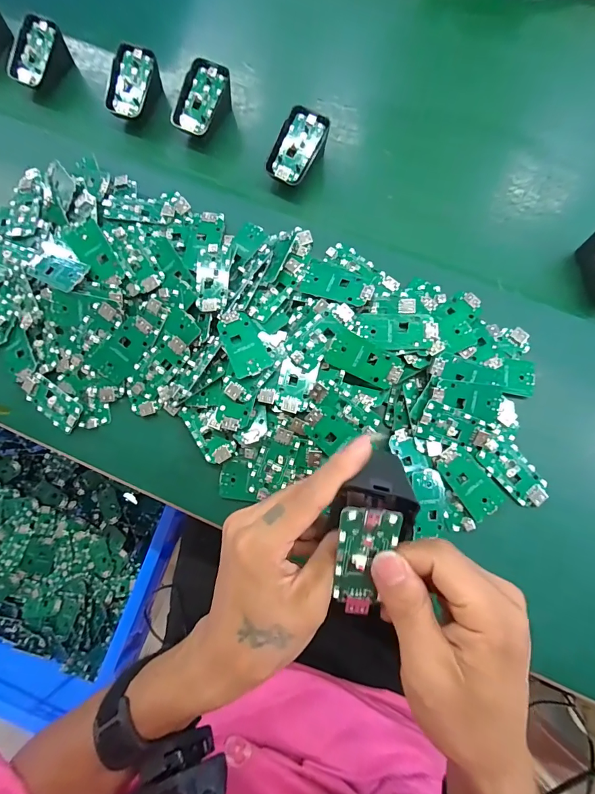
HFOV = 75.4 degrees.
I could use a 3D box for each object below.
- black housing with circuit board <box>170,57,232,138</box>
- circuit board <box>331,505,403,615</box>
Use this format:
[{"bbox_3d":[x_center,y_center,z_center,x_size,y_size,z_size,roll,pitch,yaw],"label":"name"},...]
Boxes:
[{"bbox_3d":[-0.101,-0.305,0.407,0.041,0.044,0.070,28,80,7],"label":"black housing with circuit board"},{"bbox_3d":[0.035,0.088,0.208,0.031,0.010,0.063,10,106,3],"label":"circuit board"}]

